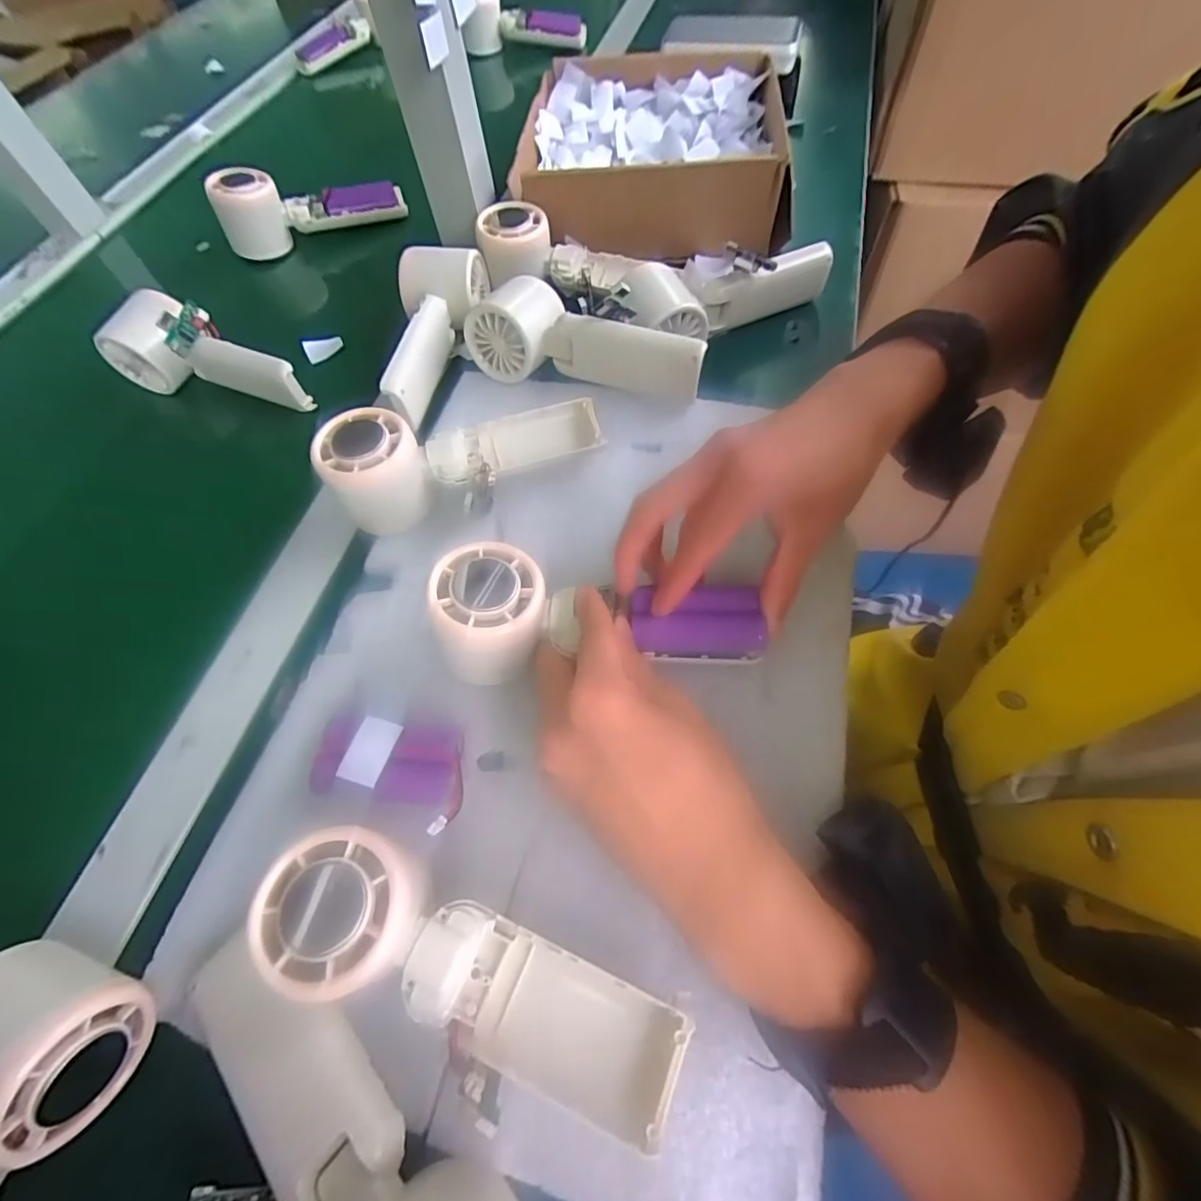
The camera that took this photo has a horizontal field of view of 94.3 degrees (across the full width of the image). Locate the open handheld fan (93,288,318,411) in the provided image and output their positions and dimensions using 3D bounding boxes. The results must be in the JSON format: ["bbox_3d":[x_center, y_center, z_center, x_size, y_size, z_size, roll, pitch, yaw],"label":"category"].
[{"bbox_3d":[-0.295,-0.176,0.409,0.150,0.057,0.056,26,65,14],"label":"open handheld fan"}]

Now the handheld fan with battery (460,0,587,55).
[{"bbox_3d":[-0.099,-0.753,0.732,0.163,0.071,0.065,-4,62,-2],"label":"handheld fan with battery"}]

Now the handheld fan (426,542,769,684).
[{"bbox_3d":[-0.001,0.008,0.284,0.160,0.054,0.054,0,62,-2],"label":"handheld fan"}]

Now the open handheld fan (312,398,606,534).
[{"bbox_3d":[-0.078,-0.087,0.339,0.163,0.056,0.060,-16,62,-8],"label":"open handheld fan"}]

